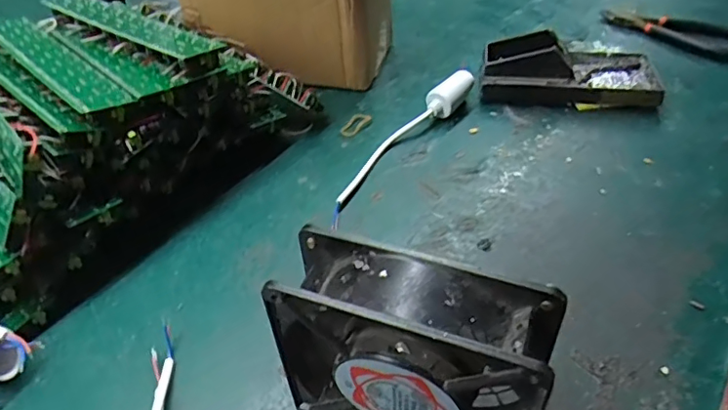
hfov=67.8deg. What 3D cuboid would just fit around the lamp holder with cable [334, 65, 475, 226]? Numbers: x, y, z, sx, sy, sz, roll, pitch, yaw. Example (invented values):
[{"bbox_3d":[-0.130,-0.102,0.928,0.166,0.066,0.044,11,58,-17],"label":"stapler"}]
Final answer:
[{"bbox_3d":[0.030,-0.059,0.462,0.029,0.026,0.201,28,52,29],"label":"lamp holder with cable"}]

